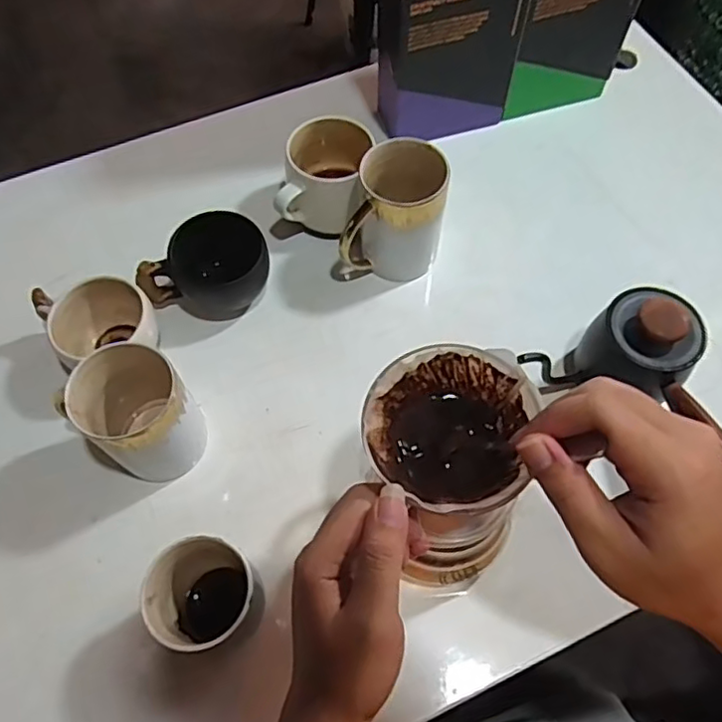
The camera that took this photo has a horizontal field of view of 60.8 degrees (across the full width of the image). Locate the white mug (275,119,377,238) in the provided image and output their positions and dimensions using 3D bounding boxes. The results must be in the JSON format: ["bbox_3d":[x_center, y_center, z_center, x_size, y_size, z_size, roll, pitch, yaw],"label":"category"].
[{"bbox_3d":[-0.030,-0.161,0.562,0.073,0.072,0.085,6,63,4],"label":"white mug"}]

